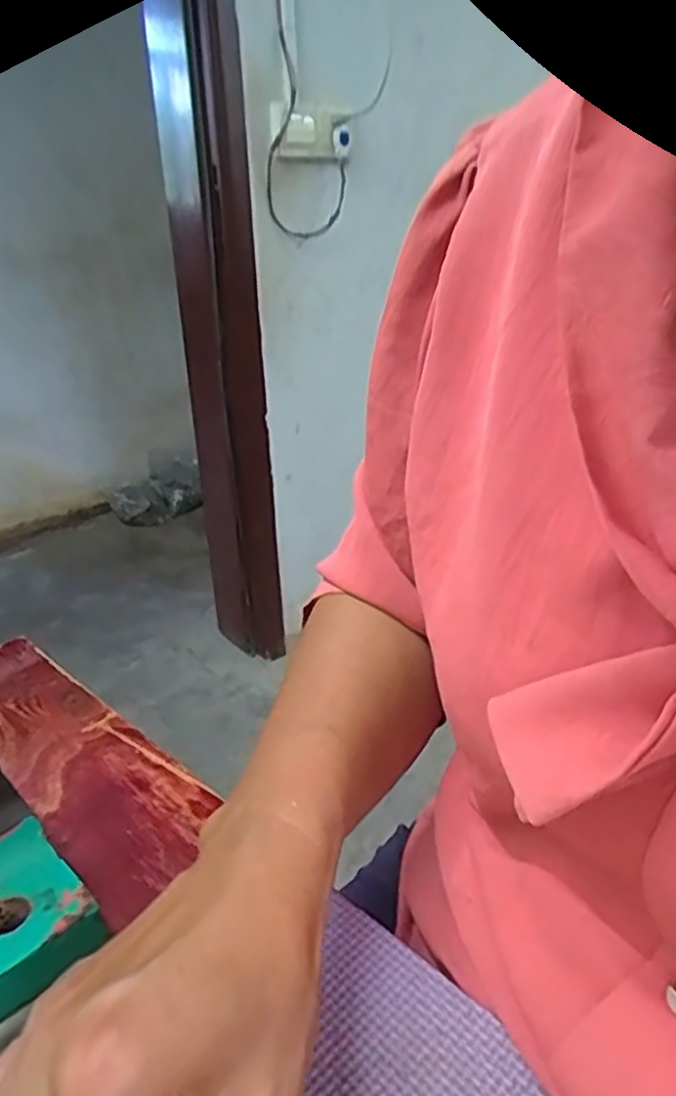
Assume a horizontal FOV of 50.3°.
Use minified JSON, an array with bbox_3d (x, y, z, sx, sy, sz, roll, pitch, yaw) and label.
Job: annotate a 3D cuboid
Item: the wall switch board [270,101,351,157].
[{"bbox_3d":[-0.050,-0.780,1.346,0.155,0.081,0.035,-19,30,-32],"label":"wall switch board"}]

